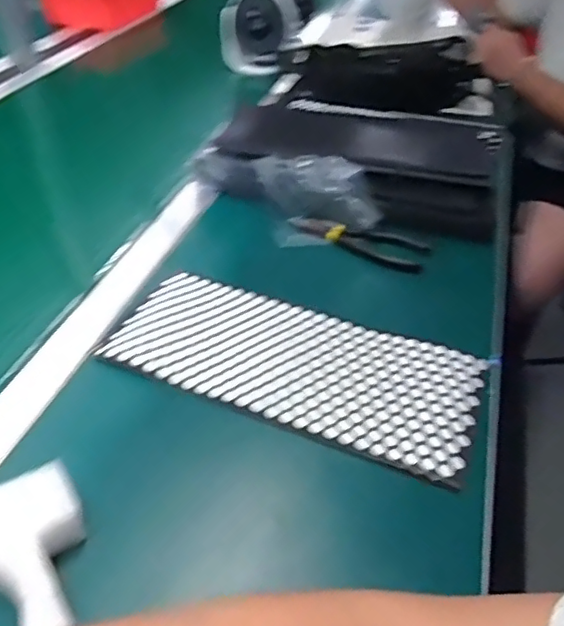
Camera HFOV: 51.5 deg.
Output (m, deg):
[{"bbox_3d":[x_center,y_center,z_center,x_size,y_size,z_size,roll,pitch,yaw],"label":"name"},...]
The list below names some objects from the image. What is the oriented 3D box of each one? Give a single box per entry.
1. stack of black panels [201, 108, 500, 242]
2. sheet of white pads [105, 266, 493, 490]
[{"bbox_3d":[0.077,-0.186,0.713,0.346,0.055,0.175,11,43,10],"label":"stack of black panels"},{"bbox_3d":[0.009,0.041,0.509,0.311,0.009,0.131,17,44,16],"label":"sheet of white pads"}]

